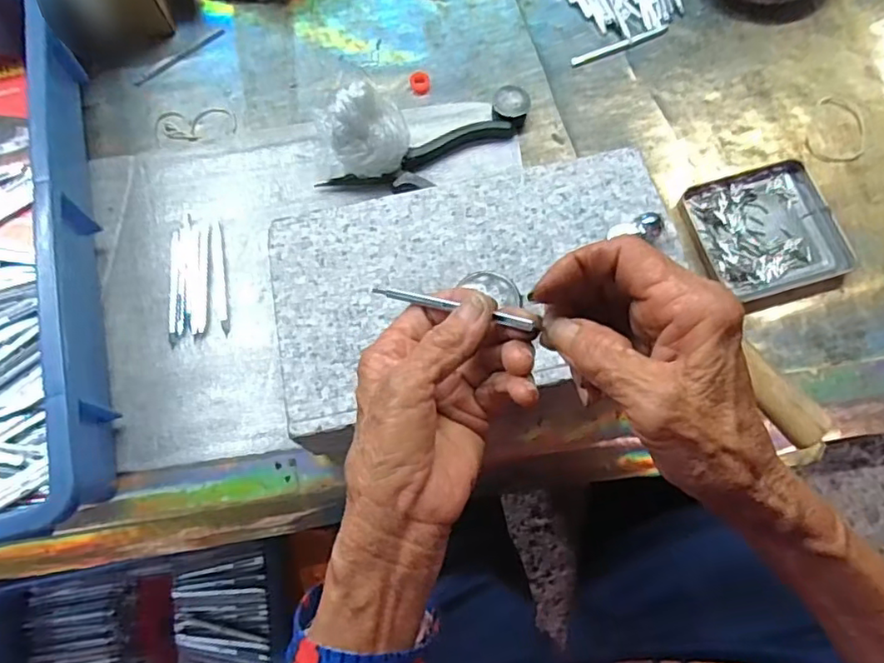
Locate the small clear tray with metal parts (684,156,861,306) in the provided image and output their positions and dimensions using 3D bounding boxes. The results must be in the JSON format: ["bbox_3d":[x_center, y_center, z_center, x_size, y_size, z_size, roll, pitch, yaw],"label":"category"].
[{"bbox_3d":[0.240,-0.077,0.434,0.096,0.013,0.098,-16,71,-2],"label":"small clear tray with metal parts"}]

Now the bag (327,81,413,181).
[{"bbox_3d":[-0.054,-0.145,0.439,0.057,0.068,0.050,-10,70,-1],"label":"bag"}]

